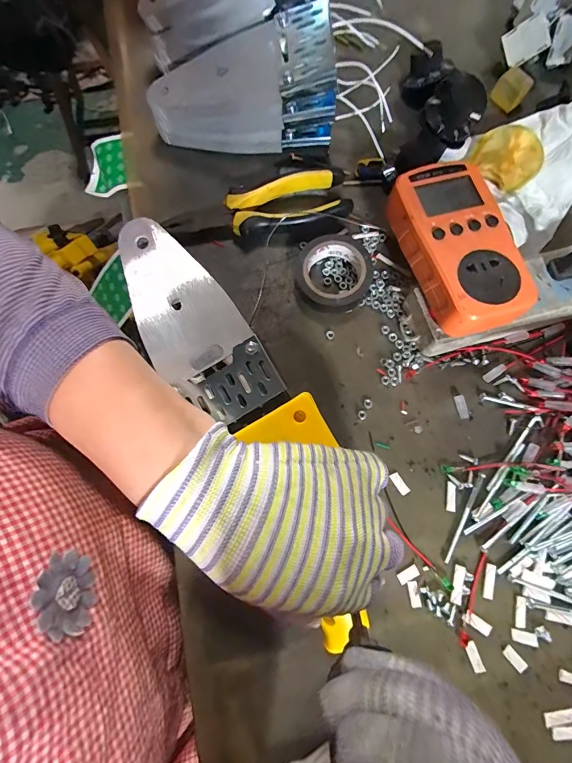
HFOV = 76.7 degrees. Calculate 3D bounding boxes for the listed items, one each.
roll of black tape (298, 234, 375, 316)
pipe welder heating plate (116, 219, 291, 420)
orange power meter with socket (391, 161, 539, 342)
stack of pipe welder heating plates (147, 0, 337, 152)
[{"bbox_3d":[0.039,-0.090,0.301,0.058,0.029,0.060,0,77,-1],"label":"roll of black tape"},{"bbox_3d":[-0.069,-0.042,0.248,0.064,0.021,0.153,-34,80,-8],"label":"pipe welder heating plate"},{"bbox_3d":[0.124,-0.097,0.262,0.067,0.027,0.127,-16,78,-4],"label":"orange power meter with socket"},{"bbox_3d":[-0.038,-0.251,0.310,0.152,0.074,0.069,-3,77,-1],"label":"stack of pipe welder heating plates"}]

